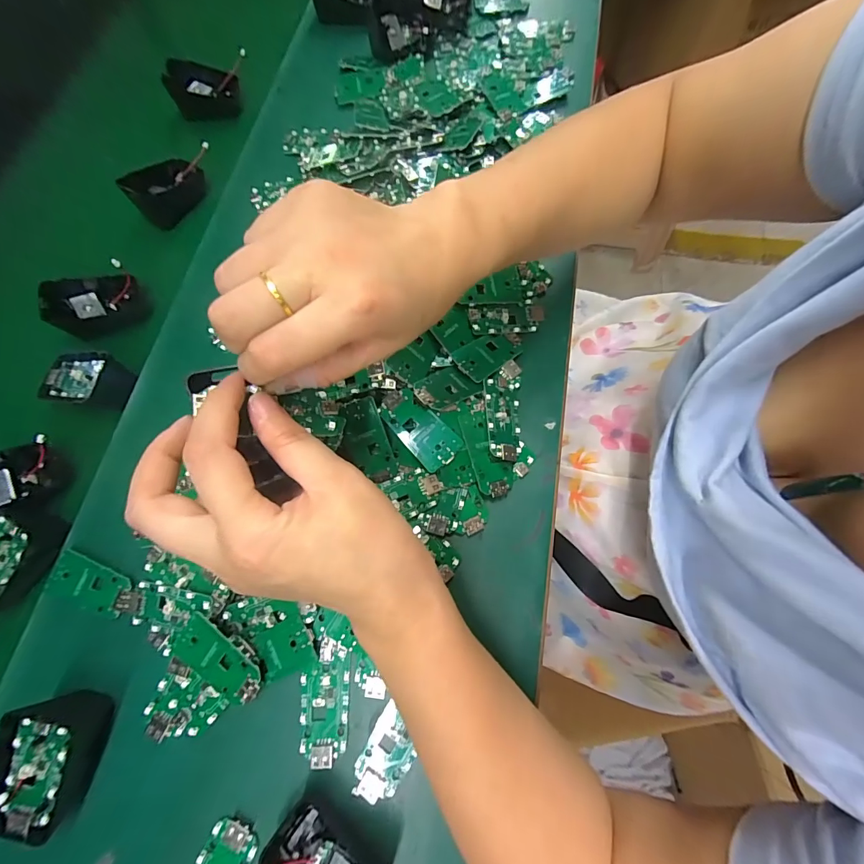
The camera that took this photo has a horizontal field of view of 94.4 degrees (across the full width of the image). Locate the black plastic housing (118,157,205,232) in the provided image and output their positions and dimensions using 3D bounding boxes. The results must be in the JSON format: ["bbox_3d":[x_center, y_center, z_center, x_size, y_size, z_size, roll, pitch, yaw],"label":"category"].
[{"bbox_3d":[-0.254,-0.236,0.380,0.067,0.032,0.053,-43,75,-11],"label":"black plastic housing"}]

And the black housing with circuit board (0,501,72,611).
[{"bbox_3d":[-0.299,0.087,0.276,0.042,0.025,0.070,15,74,7],"label":"black housing with circuit board"}]

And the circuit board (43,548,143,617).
[{"bbox_3d":[-0.233,0.108,0.279,0.071,0.006,0.029,18,74,8],"label":"circuit board"}]

